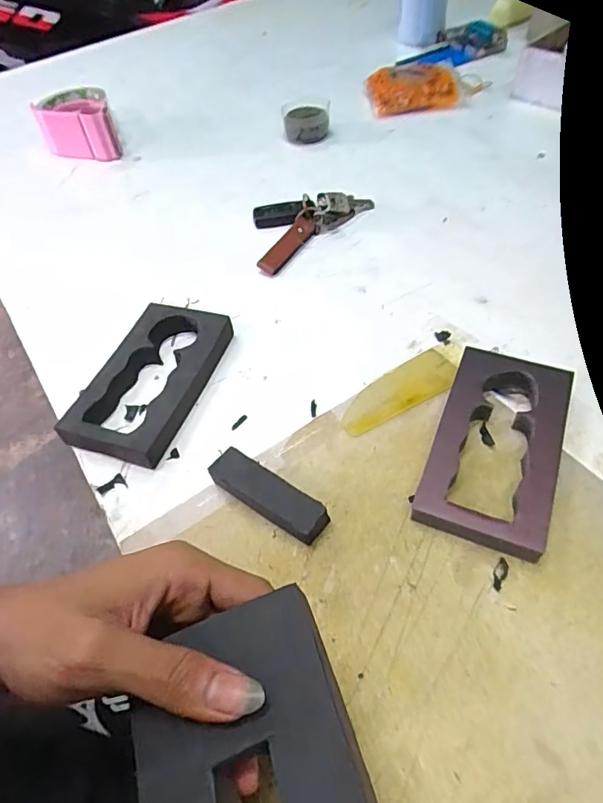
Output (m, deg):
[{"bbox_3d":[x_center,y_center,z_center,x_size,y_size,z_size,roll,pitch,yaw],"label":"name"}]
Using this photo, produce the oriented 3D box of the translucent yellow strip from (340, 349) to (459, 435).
[{"bbox_3d":[0.074,-0.007,0.385,0.101,0.005,0.040,-26,55,-14],"label":"translucent yellow strip"}]

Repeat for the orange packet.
[{"bbox_3d":[0.165,-0.403,0.642,0.154,0.038,0.087,-12,53,-4],"label":"orange packet"}]

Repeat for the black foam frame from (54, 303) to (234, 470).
[{"bbox_3d":[-0.119,-0.019,0.401,0.083,0.023,0.143,15,56,16],"label":"black foam frame"}]

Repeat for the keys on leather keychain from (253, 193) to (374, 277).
[{"bbox_3d":[-0.005,-0.193,0.525,0.077,0.024,0.149,37,64,28],"label":"keys on leather keychain"}]

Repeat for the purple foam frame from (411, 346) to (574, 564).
[{"bbox_3d":[0.132,0.029,0.337,0.077,0.026,0.140,17,56,17],"label":"purple foam frame"}]

